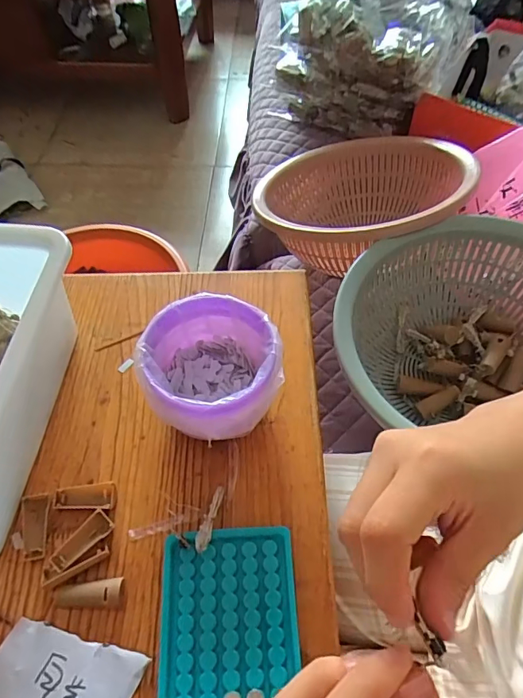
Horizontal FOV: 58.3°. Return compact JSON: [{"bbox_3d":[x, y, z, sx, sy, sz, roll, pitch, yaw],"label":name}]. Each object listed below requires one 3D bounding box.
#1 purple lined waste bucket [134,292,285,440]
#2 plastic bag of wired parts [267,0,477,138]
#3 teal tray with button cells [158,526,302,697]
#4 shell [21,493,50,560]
[{"bbox_3d":[-0.041,0.025,0.407,0.106,0.091,0.109,-1,55,1],"label":"purple lined waste bucket"},{"bbox_3d":[0.177,-0.498,0.793,0.290,0.204,0.203,22,58,16],"label":"plastic bag of wired parts"},{"bbox_3d":[-0.022,0.198,0.330,0.094,0.019,0.130,-3,55,-1],"label":"teal tray with button cells"},{"bbox_3d":[-0.184,0.143,0.378,0.021,0.008,0.050,-7,55,-4],"label":"shell"}]

